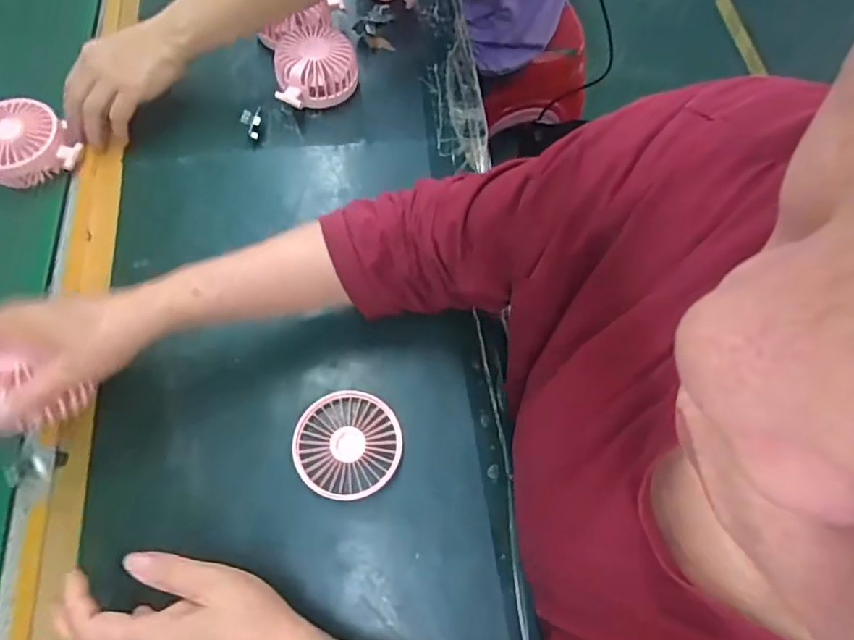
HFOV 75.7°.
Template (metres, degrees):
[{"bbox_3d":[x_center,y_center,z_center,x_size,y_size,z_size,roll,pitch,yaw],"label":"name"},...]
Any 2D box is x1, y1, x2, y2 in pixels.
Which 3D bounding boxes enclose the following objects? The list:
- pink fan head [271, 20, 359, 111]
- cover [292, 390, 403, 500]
[{"bbox_3d":[-0.120,-0.277,0.604,0.087,0.047,0.100,-2,67,-1],"label":"pink fan head"},{"bbox_3d":[-0.067,0.105,0.468,0.088,0.007,0.088,8,67,3],"label":"cover"}]

